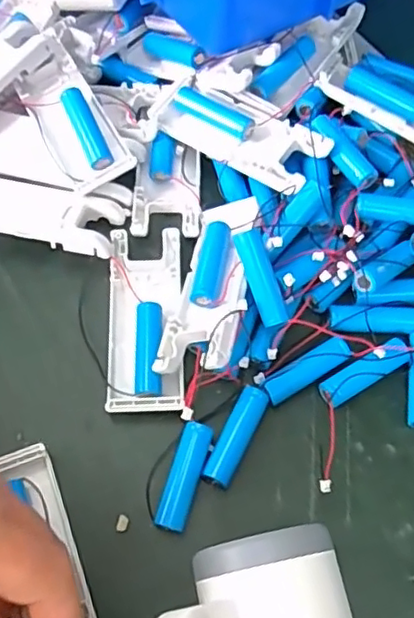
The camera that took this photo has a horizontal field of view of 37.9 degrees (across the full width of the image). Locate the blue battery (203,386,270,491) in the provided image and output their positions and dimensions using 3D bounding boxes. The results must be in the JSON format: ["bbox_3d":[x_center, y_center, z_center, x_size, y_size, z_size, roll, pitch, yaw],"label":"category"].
[{"bbox_3d":[0.014,0.063,0.301,0.015,0.011,0.050,26,68,11],"label":"blue battery"}]

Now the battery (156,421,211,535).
[{"bbox_3d":[-0.011,0.081,0.291,0.015,0.014,0.050,16,66,7],"label":"battery"}]

